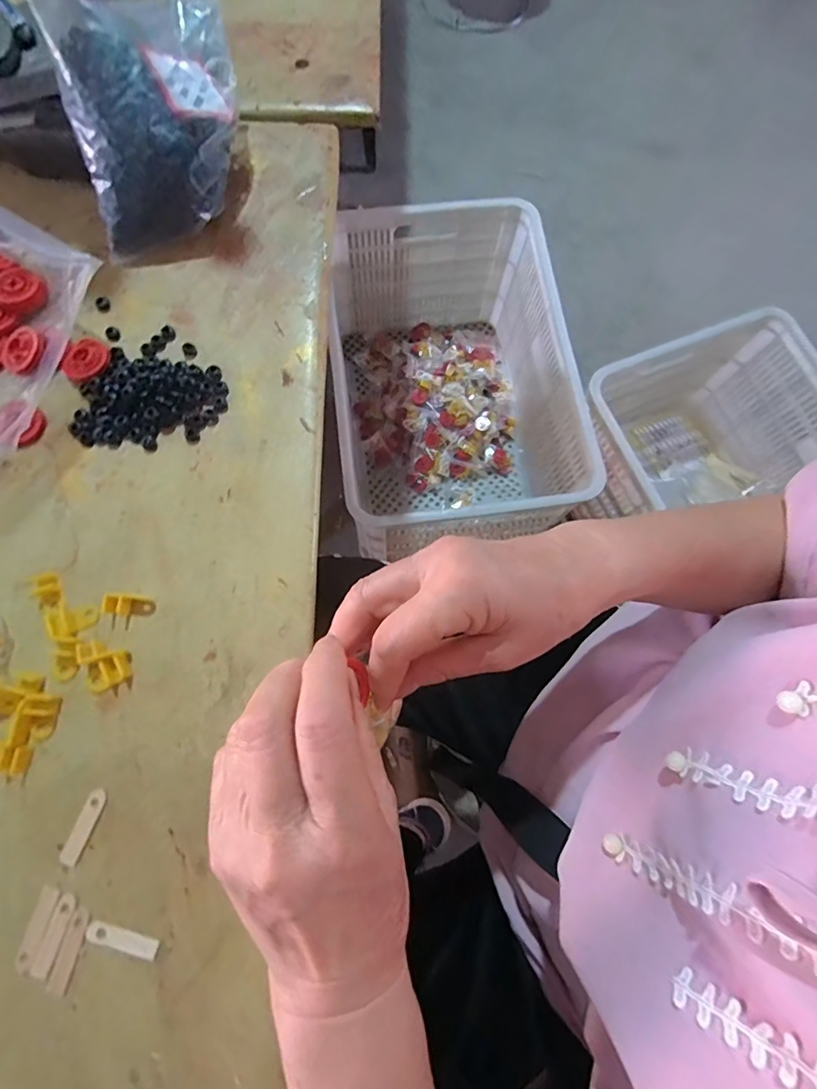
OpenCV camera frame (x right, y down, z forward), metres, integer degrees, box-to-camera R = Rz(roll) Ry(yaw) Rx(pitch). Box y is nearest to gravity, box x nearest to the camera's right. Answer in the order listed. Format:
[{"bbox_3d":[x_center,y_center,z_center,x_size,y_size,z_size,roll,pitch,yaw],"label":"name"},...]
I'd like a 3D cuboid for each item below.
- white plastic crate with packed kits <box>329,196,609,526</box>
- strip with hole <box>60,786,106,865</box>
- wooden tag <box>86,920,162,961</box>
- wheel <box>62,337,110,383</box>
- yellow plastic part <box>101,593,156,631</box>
[{"bbox_3d":[0.079,-0.295,0.995,0.405,0.315,0.597,-7,76,-4],"label":"white plastic crate with packed kits"},{"bbox_3d":[-0.183,0.159,0.282,0.011,0.004,0.039,22,76,4],"label":"strip with hole"},{"bbox_3d":[-0.153,0.212,0.268,0.039,0.004,0.010,17,75,3],"label":"wooden tag"},{"bbox_3d":[-0.226,-0.128,0.349,0.030,0.010,0.028,-6,75,-3],"label":"wheel"},{"bbox_3d":[-0.173,0.041,0.308,0.025,0.012,0.020,8,75,1],"label":"yellow plastic part"}]

